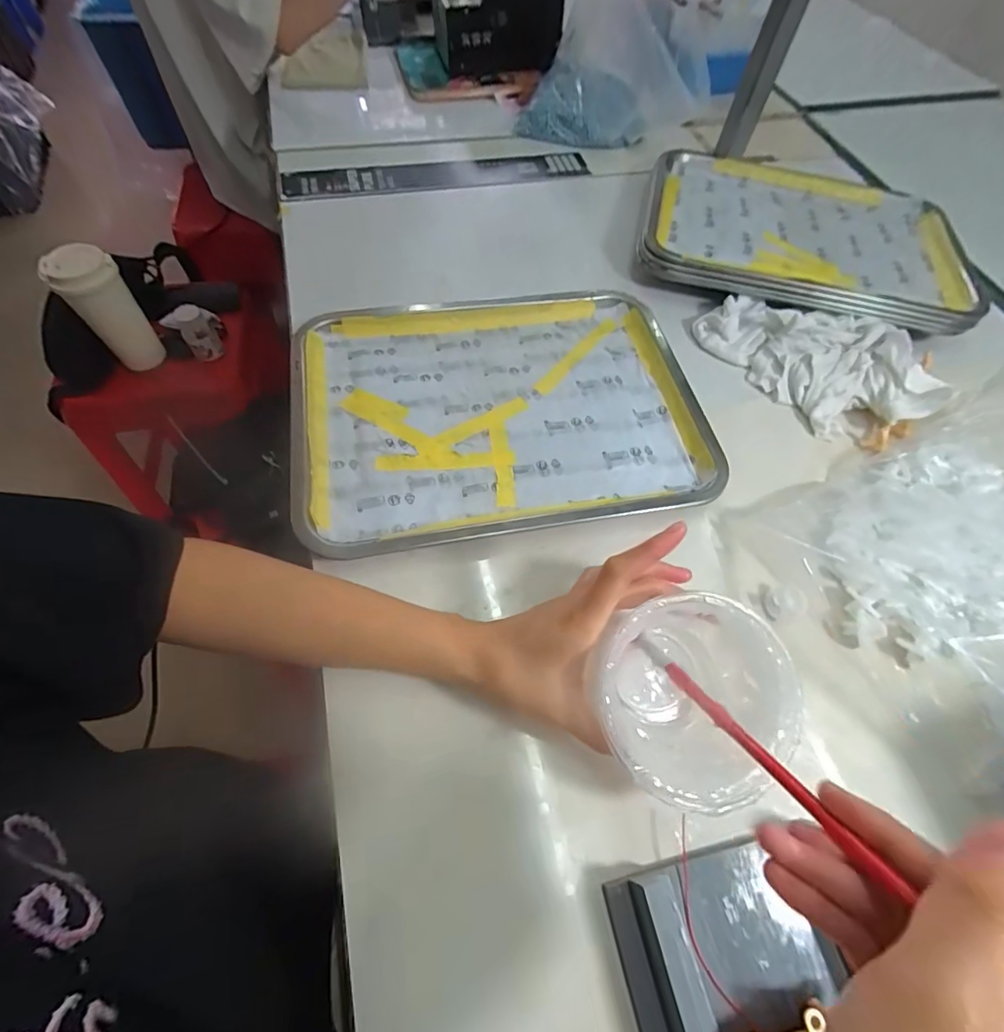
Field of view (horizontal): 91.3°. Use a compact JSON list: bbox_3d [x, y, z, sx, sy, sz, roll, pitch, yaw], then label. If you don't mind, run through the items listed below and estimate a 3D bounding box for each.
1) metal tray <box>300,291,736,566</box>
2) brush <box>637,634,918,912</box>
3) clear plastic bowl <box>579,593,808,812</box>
[{"bbox_3d":[0.000,-0.101,0.447,0.359,0.033,0.264,-9,62,-6],"label":"metal tray"},{"bbox_3d":[0.118,0.110,0.204,0.008,0.244,0.006,-16,107,-10],"label":"brush"},{"bbox_3d":[0.112,0.111,0.291,0.111,0.080,0.104,1,61,-1],"label":"clear plastic bowl"}]

